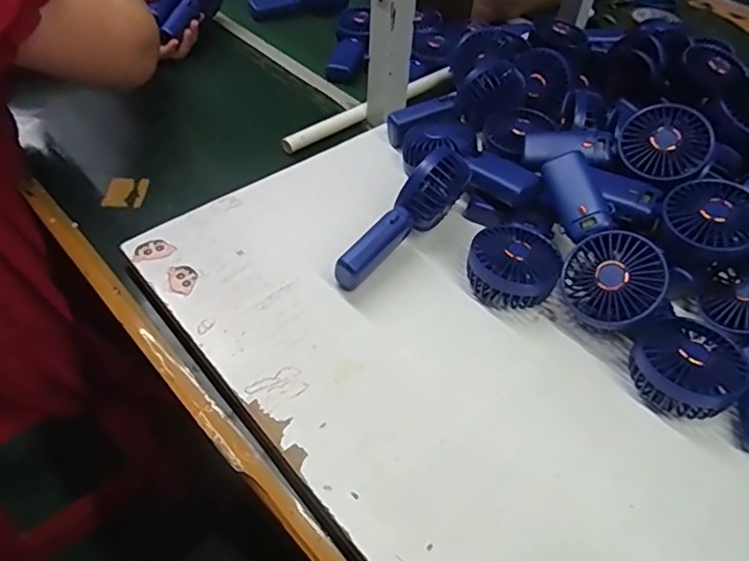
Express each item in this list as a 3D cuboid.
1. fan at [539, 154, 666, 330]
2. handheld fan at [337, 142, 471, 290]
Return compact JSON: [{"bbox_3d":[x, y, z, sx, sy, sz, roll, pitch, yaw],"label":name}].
[{"bbox_3d":[0.206,-0.040,0.532,0.083,0.045,0.179,-24,61,24],"label":"fan"},{"bbox_3d":[0.033,-0.059,0.572,0.034,0.078,0.185,36,68,25],"label":"handheld fan"}]

